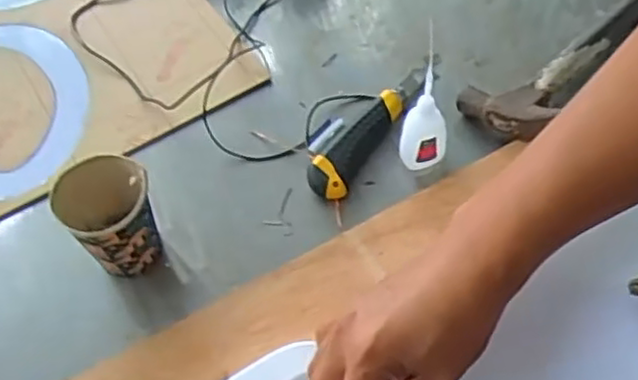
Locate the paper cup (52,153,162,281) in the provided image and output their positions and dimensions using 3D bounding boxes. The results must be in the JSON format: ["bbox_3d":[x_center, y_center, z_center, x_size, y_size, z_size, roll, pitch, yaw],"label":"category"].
[{"bbox_3d":[-0.171,0.025,0.593,0.071,0.088,0.073,-2,54,2],"label":"paper cup"}]

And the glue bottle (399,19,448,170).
[{"bbox_3d":[0.095,-0.073,0.615,0.040,0.142,0.031,8,55,9],"label":"glue bottle"}]

